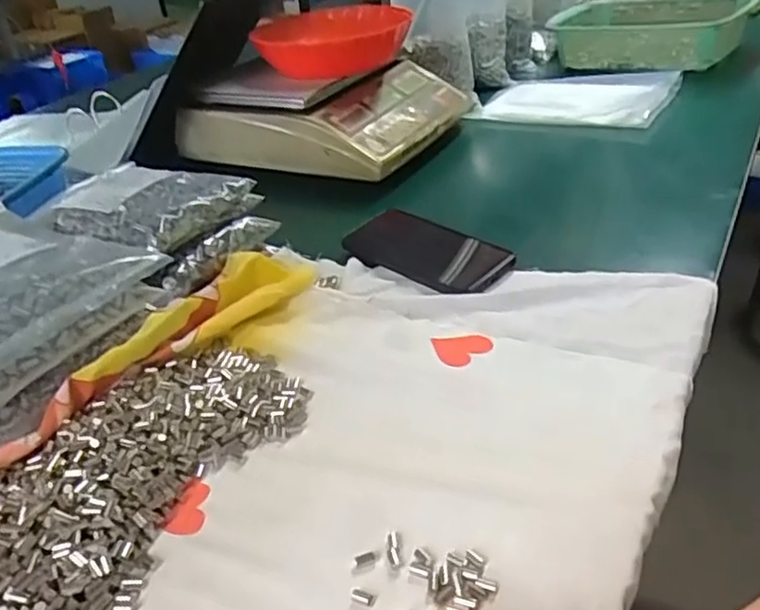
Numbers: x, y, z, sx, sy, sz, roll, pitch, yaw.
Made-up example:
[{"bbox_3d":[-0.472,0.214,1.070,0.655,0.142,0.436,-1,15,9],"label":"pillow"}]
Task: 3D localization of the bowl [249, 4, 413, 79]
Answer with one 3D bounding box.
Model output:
[{"bbox_3d":[-0.062,-0.348,0.883,0.190,0.059,0.190,-4,34,3],"label":"bowl"}]

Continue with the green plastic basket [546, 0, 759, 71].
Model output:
[{"bbox_3d":[0.430,-0.444,1.075,0.289,0.088,0.205,14,38,27],"label":"green plastic basket"}]

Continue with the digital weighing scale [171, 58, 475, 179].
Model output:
[{"bbox_3d":[-0.075,-0.273,0.912,0.323,0.086,0.257,12,38,25],"label":"digital weighing scale"}]

